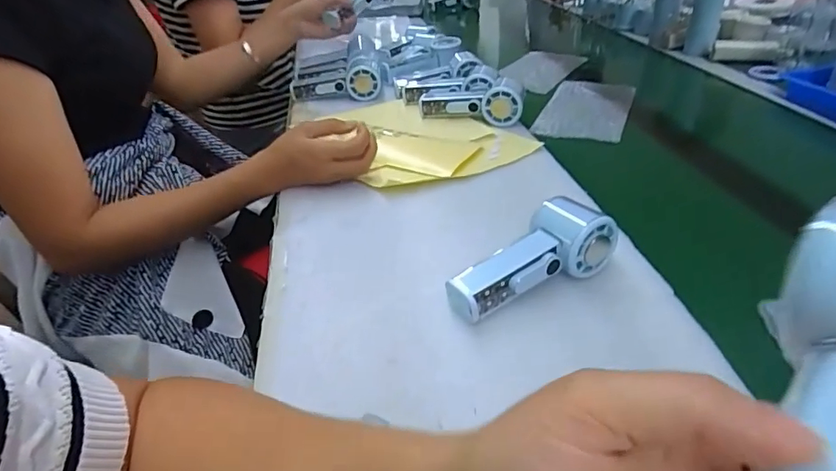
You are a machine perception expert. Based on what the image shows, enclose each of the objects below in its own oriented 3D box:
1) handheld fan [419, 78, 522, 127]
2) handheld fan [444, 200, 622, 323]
[{"bbox_3d":[0.080,-0.204,0.772,0.159,0.058,0.037,12,37,23],"label":"handheld fan"},{"bbox_3d":[0.099,0.019,0.434,0.148,0.055,0.066,-28,41,-31],"label":"handheld fan"}]

